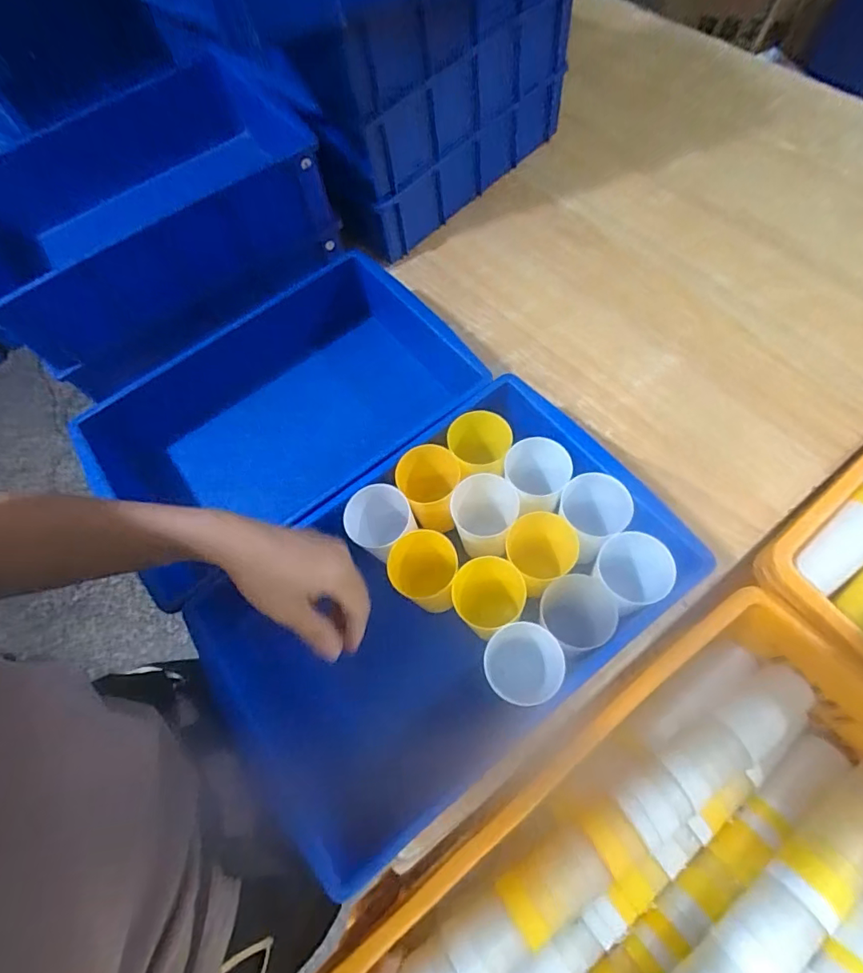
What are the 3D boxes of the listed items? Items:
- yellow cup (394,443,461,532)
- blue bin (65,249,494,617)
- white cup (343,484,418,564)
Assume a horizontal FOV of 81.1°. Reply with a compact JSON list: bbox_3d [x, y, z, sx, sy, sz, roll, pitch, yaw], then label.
[{"bbox_3d":[0.000,0.005,0.522,0.065,0.074,0.070,0,62,1],"label":"yellow cup"},{"bbox_3d":[-0.160,-0.096,0.607,0.400,0.109,0.279,-35,67,-10],"label":"blue bin"},{"bbox_3d":[-0.048,0.048,0.508,0.064,0.085,0.064,-2,65,5],"label":"white cup"}]

